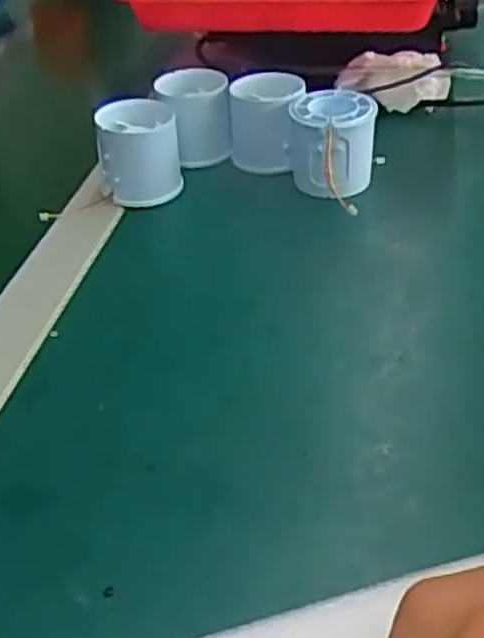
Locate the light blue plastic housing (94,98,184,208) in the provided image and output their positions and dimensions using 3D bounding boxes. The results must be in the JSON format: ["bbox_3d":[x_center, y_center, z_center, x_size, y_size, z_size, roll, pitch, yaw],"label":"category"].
[{"bbox_3d":[-0.067,-0.108,0.510,0.052,0.058,0.051,-6,37,-2],"label":"light blue plastic housing"}]

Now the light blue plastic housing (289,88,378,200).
[{"bbox_3d":[0.058,-0.110,0.495,0.054,0.059,0.046,0,38,6],"label":"light blue plastic housing"}]

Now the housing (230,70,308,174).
[{"bbox_3d":[0.018,-0.130,0.525,0.050,0.060,0.052,4,38,10],"label":"housing"}]

